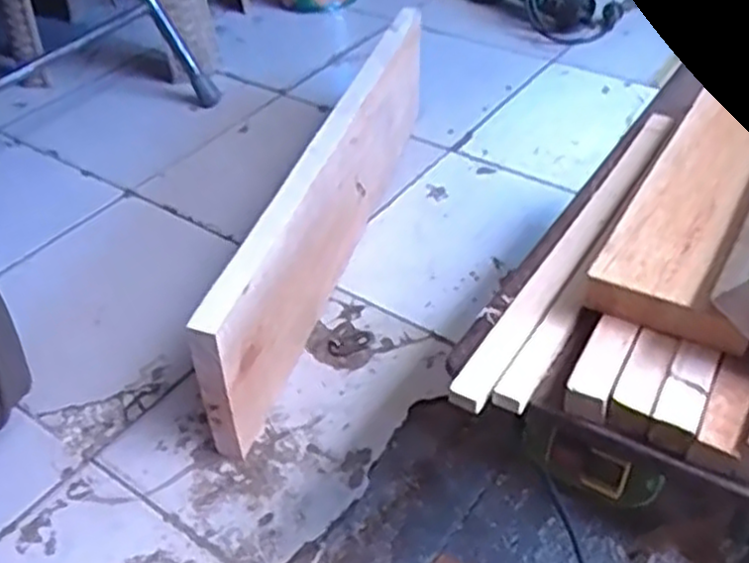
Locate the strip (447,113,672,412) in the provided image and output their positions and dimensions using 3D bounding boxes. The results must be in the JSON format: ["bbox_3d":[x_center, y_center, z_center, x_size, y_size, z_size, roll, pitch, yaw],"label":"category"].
[{"bbox_3d":[0.135,-0.030,0.508,0.022,0.009,0.323,22,48,26],"label":"strip"}]

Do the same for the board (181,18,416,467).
[{"bbox_3d":[-0.035,-0.094,0.825,0.032,0.161,0.586,10,44,15],"label":"board"}]

